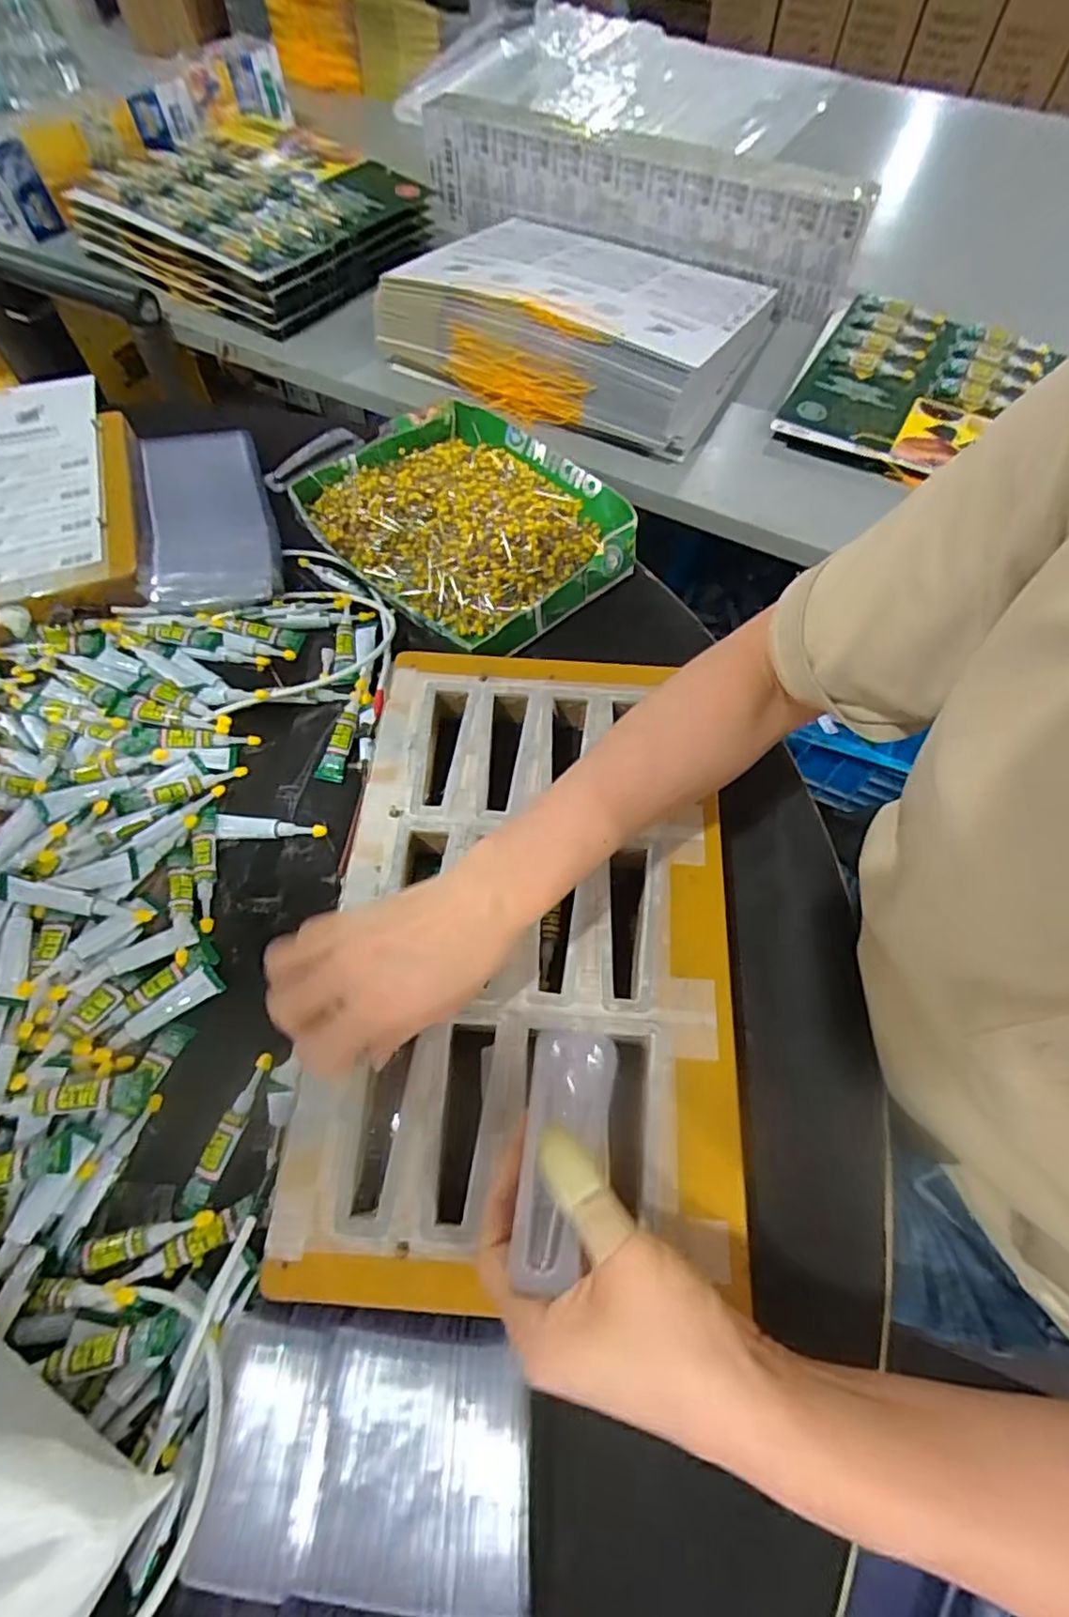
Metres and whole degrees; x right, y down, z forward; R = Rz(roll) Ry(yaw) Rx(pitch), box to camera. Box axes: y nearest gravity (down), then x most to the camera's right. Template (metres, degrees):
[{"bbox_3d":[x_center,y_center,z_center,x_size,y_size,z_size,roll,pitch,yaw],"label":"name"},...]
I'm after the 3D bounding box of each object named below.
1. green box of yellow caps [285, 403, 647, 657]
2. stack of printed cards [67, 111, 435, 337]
[{"bbox_3d":[-0.057,-0.249,0.569,0.220,0.037,0.257,-40,69,-20],"label":"green box of yellow caps"},{"bbox_3d":[-0.319,-0.660,0.728,0.298,0.085,0.276,34,66,16],"label":"stack of printed cards"}]

